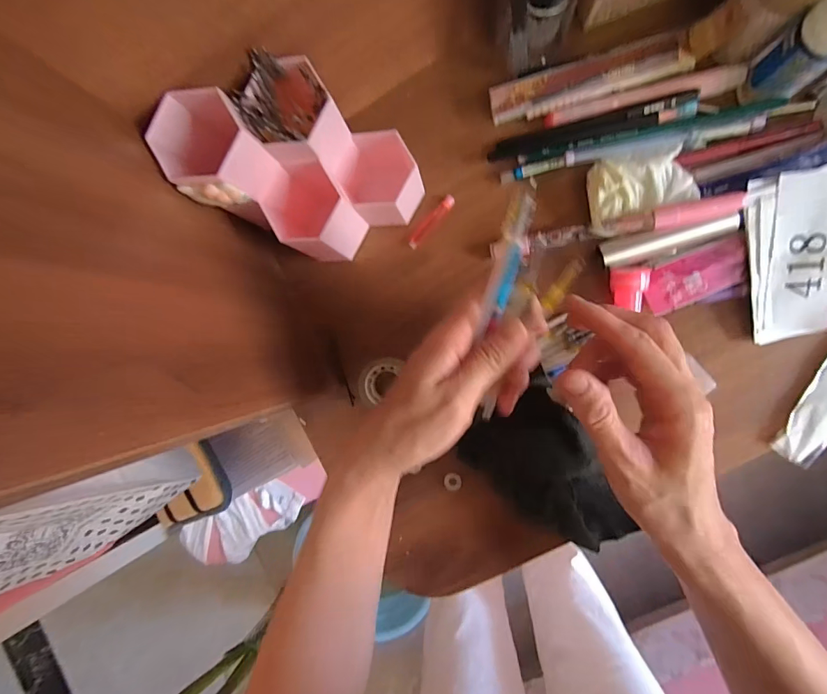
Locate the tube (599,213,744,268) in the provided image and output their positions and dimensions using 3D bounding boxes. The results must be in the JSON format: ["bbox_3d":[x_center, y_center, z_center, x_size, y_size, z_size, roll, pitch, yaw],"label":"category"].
[{"bbox_3d":[0.188,-0.078,0.304,0.092,0.012,0.018,-12,90,9],"label":"tube"}]

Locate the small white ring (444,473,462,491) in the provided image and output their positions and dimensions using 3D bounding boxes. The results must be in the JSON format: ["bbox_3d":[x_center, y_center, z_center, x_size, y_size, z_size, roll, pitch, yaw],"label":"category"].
[{"bbox_3d":[0.033,0.113,0.346,0.014,0.004,0.015,0,91,8],"label":"small white ring"}]

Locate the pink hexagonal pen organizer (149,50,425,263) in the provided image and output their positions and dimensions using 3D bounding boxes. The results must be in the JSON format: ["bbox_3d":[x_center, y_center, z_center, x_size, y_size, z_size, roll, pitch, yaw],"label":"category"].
[{"bbox_3d":[-0.076,-0.128,0.311,0.152,0.128,0.109,18,94,8],"label":"pink hexagonal pen organizer"}]

